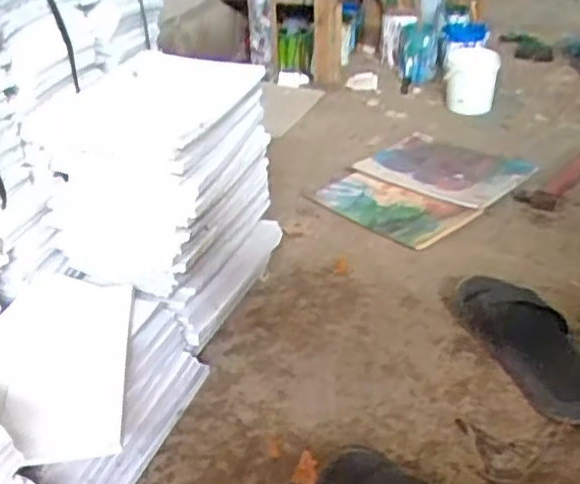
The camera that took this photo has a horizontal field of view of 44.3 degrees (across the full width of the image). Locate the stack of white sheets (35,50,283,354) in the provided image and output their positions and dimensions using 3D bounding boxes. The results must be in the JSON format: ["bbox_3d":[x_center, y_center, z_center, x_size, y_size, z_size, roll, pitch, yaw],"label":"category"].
[{"bbox_3d":[-0.186,-0.070,0.990,0.229,0.294,0.312,10,33,19],"label":"stack of white sheets"}]

